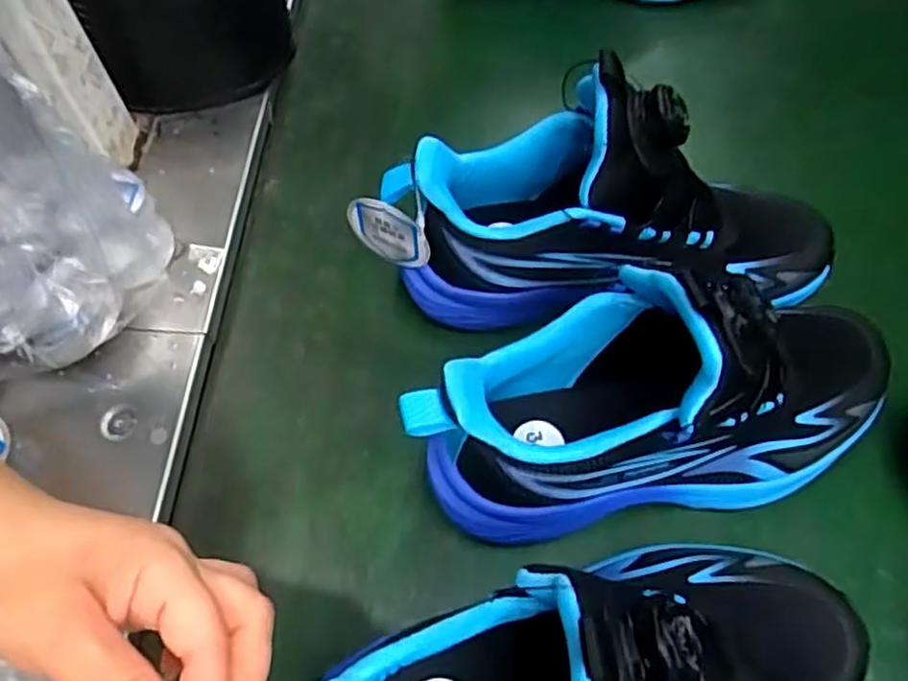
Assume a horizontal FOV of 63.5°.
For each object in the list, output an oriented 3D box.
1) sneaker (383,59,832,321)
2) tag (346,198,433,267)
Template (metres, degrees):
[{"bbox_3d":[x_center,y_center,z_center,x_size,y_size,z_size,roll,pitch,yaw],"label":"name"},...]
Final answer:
[{"bbox_3d":[0.082,-0.069,0.381,0.230,0.135,0.079,-2,63,1],"label":"sneaker"},{"bbox_3d":[-0.035,-0.057,0.386,0.046,0.045,0.005,20,68,15],"label":"tag"}]

